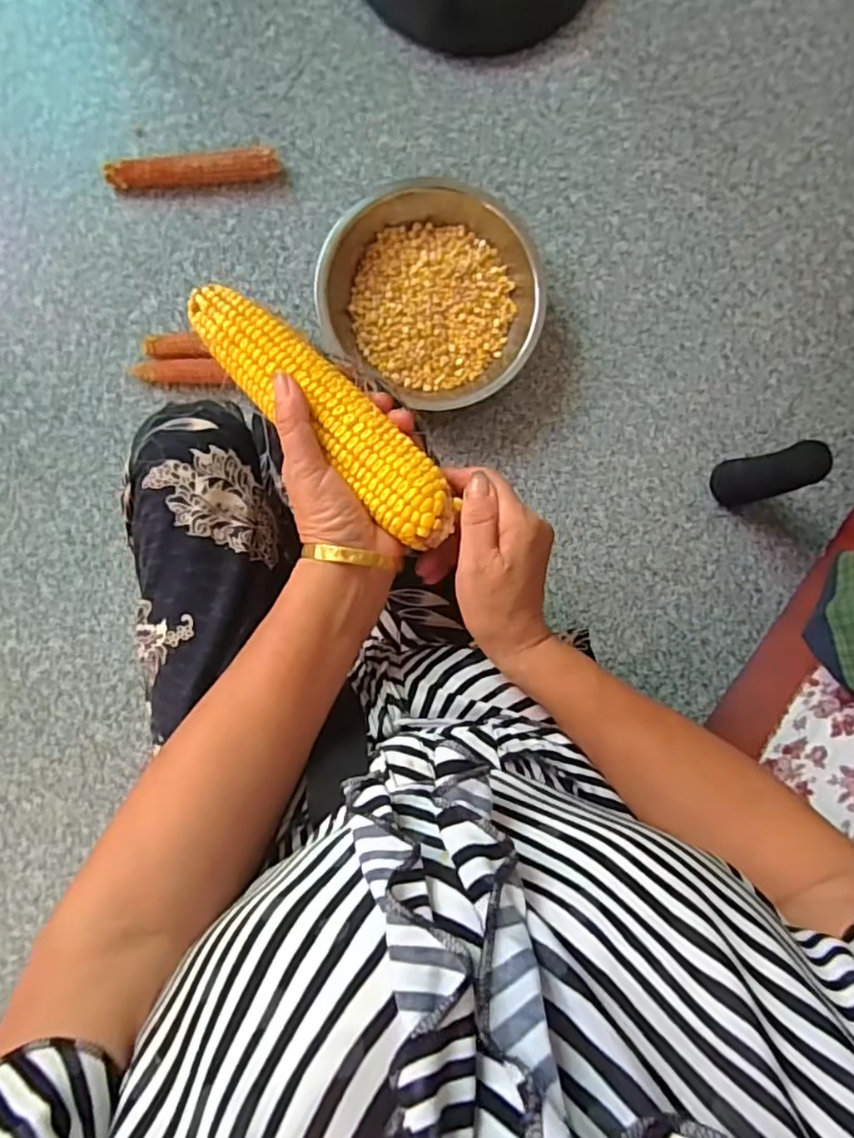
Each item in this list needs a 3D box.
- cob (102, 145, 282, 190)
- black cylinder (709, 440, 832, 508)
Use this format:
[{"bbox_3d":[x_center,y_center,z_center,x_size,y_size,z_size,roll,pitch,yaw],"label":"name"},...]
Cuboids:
[{"bbox_3d":[-0.298,-0.511,0.808,0.214,0.032,0.033,-10,90,-3],"label":"cob"},{"bbox_3d":[0.420,-0.116,0.793,0.045,0.185,0.056,-11,90,-3],"label":"black cylinder"}]

